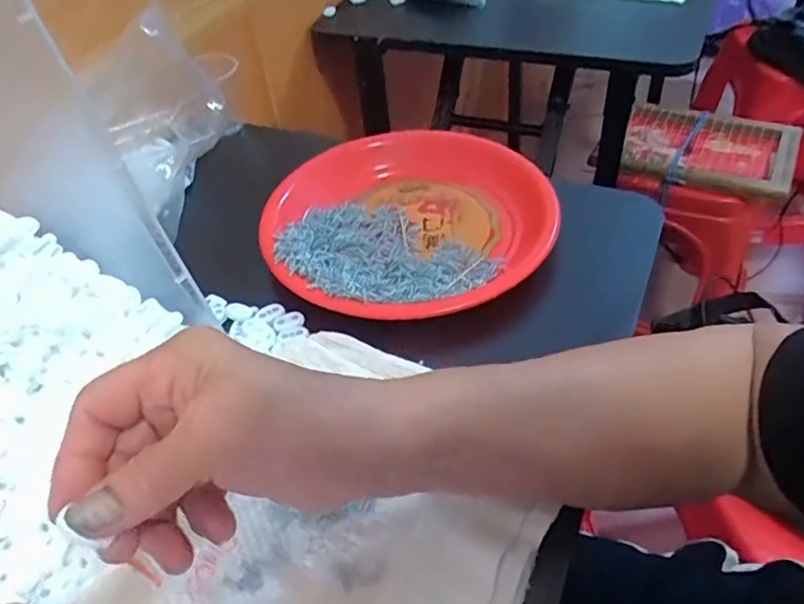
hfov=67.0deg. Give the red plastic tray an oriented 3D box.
[{"bbox_3d":[0.007,-0.066,0.490,0.223,0.035,0.204,-34,52,-25],"label":"red plastic tray"}]

